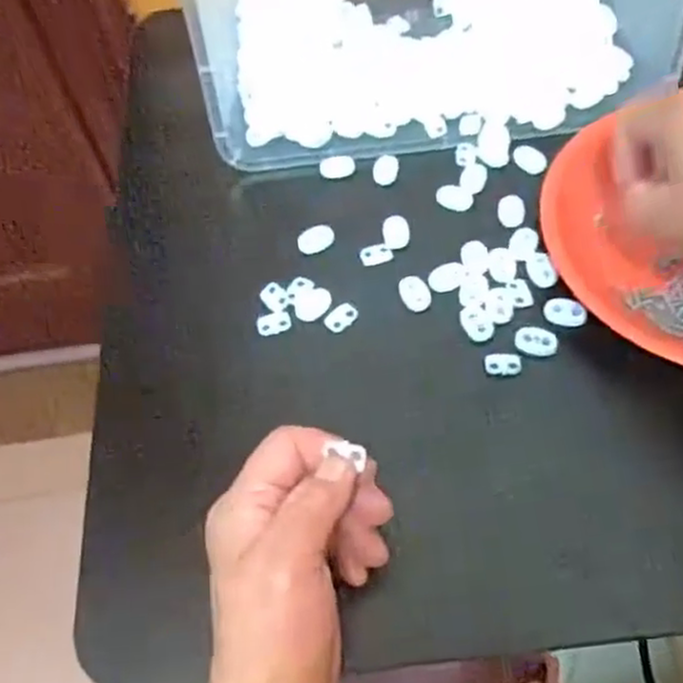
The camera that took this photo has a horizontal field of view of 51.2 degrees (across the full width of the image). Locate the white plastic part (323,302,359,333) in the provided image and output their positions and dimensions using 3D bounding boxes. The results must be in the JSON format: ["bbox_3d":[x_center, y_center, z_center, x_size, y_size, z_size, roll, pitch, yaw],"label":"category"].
[{"bbox_3d":[0.000,-0.015,0.409,0.020,0.004,0.012,-38,64,-17],"label":"white plastic part"}]

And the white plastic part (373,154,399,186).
[{"bbox_3d":[0.029,-0.112,0.464,0.016,0.005,0.021,3,60,6],"label":"white plastic part"}]

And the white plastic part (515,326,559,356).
[{"bbox_3d":[0.107,-0.001,0.392,0.022,0.005,0.014,15,61,12],"label":"white plastic part"}]

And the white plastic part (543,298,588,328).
[{"bbox_3d":[0.124,-0.016,0.395,0.023,0.006,0.016,26,64,18],"label":"white plastic part"}]

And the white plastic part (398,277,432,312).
[{"bbox_3d":[0.042,-0.028,0.412,0.016,0.004,0.023,-15,59,-5],"label":"white plastic part"}]

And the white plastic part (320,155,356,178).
[{"bbox_3d":[-0.002,-0.115,0.468,0.023,0.004,0.015,-8,59,-1],"label":"white plastic part"}]

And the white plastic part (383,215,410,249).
[{"bbox_3d":[0.034,-0.068,0.436,0.016,0.005,0.022,-6,59,0],"label":"white plastic part"}]

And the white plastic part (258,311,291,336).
[{"bbox_3d":[-0.039,-0.011,0.411,0.019,0.004,0.013,-17,60,-6],"label":"white plastic part"}]

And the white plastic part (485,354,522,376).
[{"bbox_3d":[0.088,0.012,0.389,0.019,0.004,0.013,-2,59,3],"label":"white plastic part"}]

